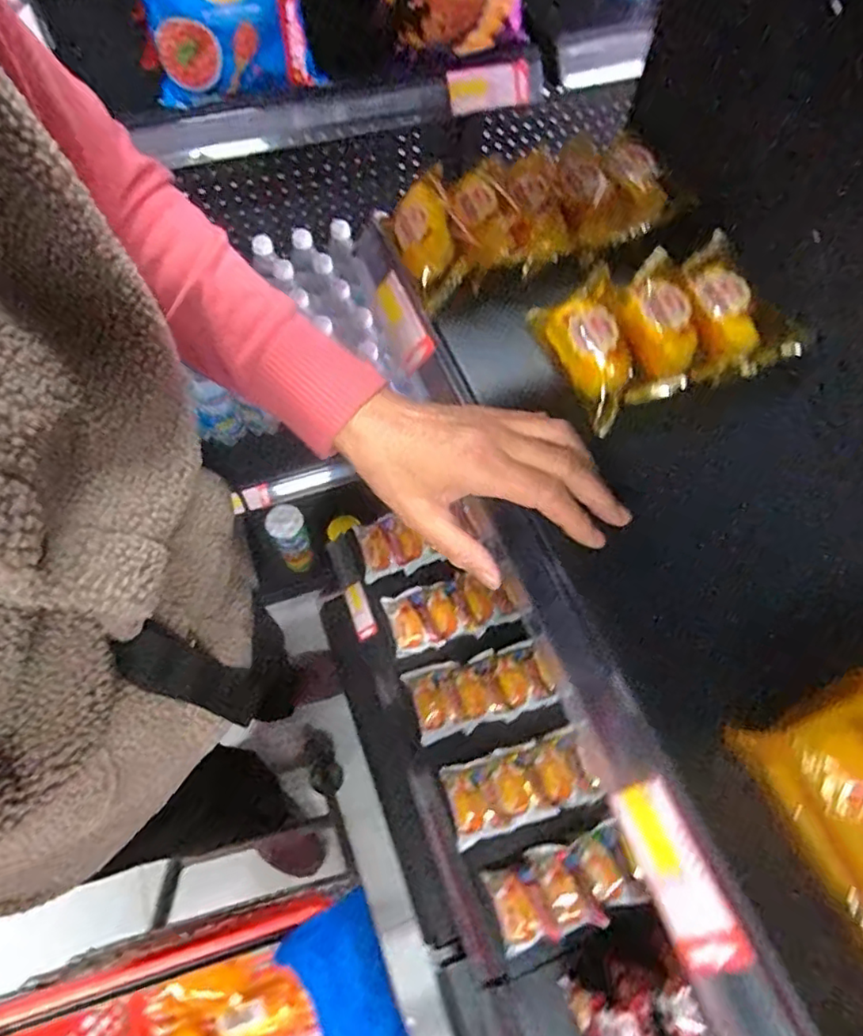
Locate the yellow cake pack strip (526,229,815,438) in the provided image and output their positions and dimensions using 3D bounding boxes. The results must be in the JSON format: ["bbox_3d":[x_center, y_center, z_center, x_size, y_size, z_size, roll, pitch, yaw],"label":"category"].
[{"bbox_3d":[0.176,-0.147,0.448,0.161,0.045,0.125,-22,67,-11],"label":"yellow cake pack strip"}]

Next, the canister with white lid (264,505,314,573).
[{"bbox_3d":[-0.277,0.048,1.204,0.068,0.186,0.057,-18,67,-10],"label":"canister with white lid"}]

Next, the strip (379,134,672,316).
[{"bbox_3d":[0.080,-0.253,0.493,0.222,0.048,0.105,-20,67,-10],"label":"strip"}]

